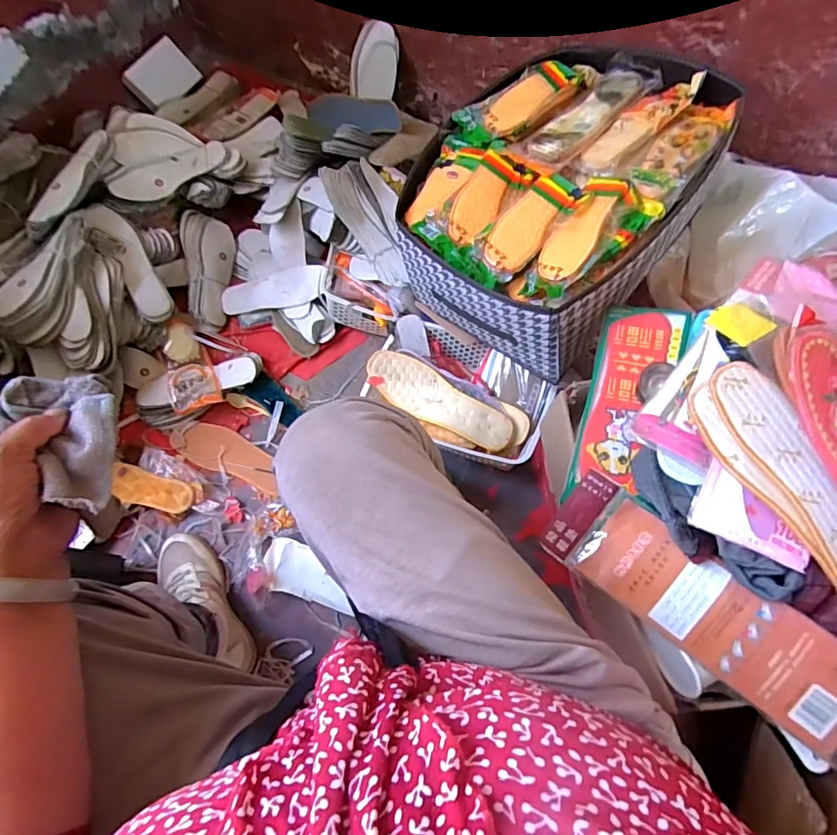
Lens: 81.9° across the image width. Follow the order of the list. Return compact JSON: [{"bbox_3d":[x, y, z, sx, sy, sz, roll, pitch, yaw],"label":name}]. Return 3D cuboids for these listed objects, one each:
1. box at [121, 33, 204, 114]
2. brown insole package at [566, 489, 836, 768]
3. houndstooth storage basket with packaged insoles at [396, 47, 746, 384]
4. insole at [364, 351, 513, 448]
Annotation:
[{"bbox_3d":[-0.585,-0.786,1.107,0.031,0.100,0.154,19,71,51],"label":"box"},{"bbox_3d":[0.305,0.204,0.472,0.302,0.012,0.095,36,94,18],"label":"brown insole package"},{"bbox_3d":[0.183,-0.323,0.717,0.338,0.200,0.443,33,72,10],"label":"houndstooth storage basket with packaged insoles"},{"bbox_3d":[0.030,-0.026,0.794,0.256,0.010,0.081,34,81,7],"label":"insole"}]

